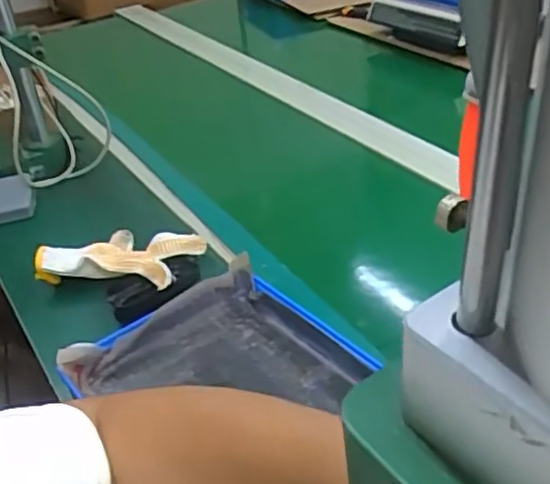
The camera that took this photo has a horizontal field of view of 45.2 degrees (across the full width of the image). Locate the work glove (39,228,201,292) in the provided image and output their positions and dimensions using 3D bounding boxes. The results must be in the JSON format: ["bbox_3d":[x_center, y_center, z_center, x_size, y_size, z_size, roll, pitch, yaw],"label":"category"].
[{"bbox_3d":[-0.184,0.010,0.816,0.193,0.032,0.108,1,36,10],"label":"work glove"}]

